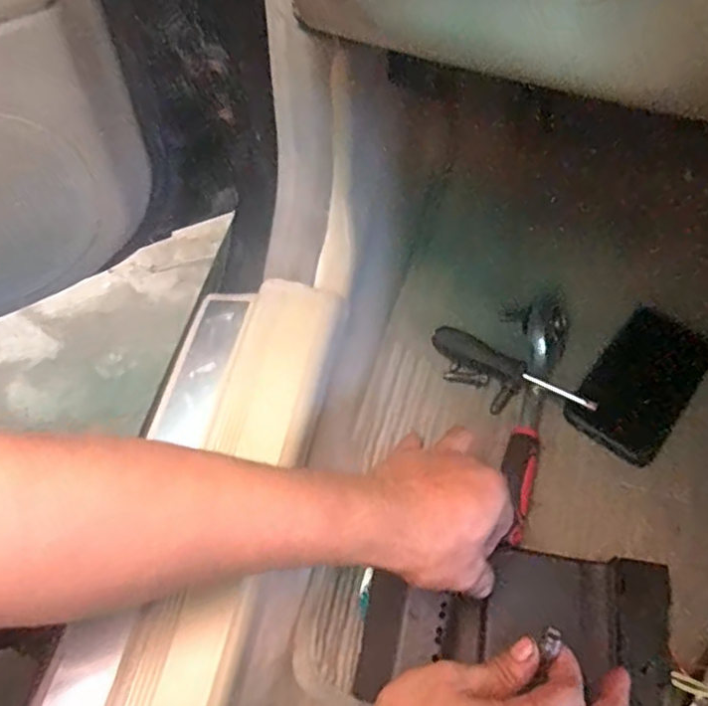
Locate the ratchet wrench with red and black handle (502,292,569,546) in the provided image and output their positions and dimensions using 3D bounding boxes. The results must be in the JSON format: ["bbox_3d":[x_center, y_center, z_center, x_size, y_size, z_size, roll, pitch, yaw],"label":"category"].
[{"bbox_3d":[0.151,0.046,0.533,0.033,0.031,0.234,14,56,10],"label":"ratchet wrench with red and black handle"}]

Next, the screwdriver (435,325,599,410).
[{"bbox_3d":[0.136,0.016,0.554,0.144,0.031,0.024,31,66,18],"label":"screwdriver"}]

